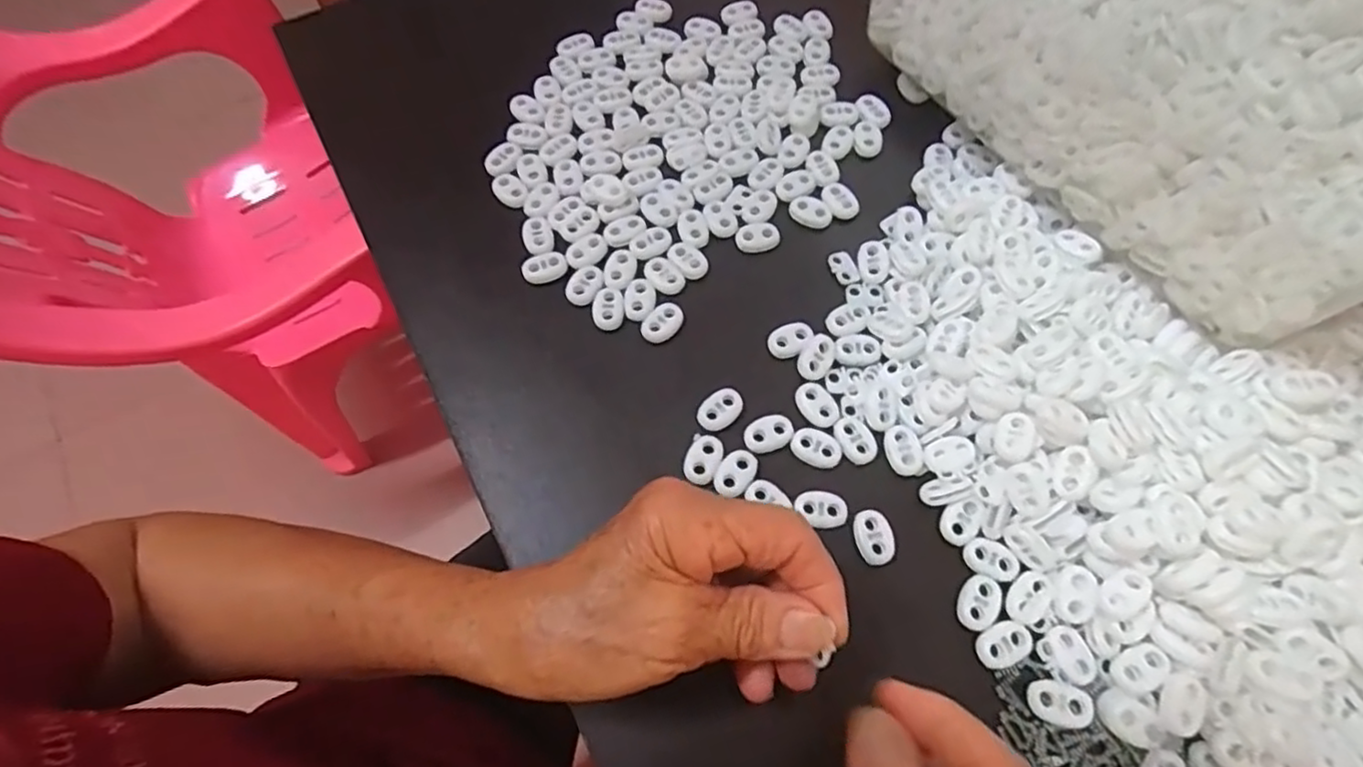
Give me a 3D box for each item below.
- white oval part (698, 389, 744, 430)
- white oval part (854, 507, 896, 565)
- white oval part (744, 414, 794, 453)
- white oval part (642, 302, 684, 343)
[{"bbox_3d":[0.018,0.012,0.305,0.022,0.004,0.015,-39,72,-12],"label":"white oval part"},{"bbox_3d":[0.082,0.065,0.282,0.017,0.004,0.022,-20,69,-6],"label":"white oval part"},{"bbox_3d":[0.039,0.022,0.299,0.023,0.004,0.015,-24,69,-7],"label":"white oval part"},{"bbox_3d":[-0.009,-0.030,0.325,0.016,0.005,0.022,35,74,15],"label":"white oval part"}]

